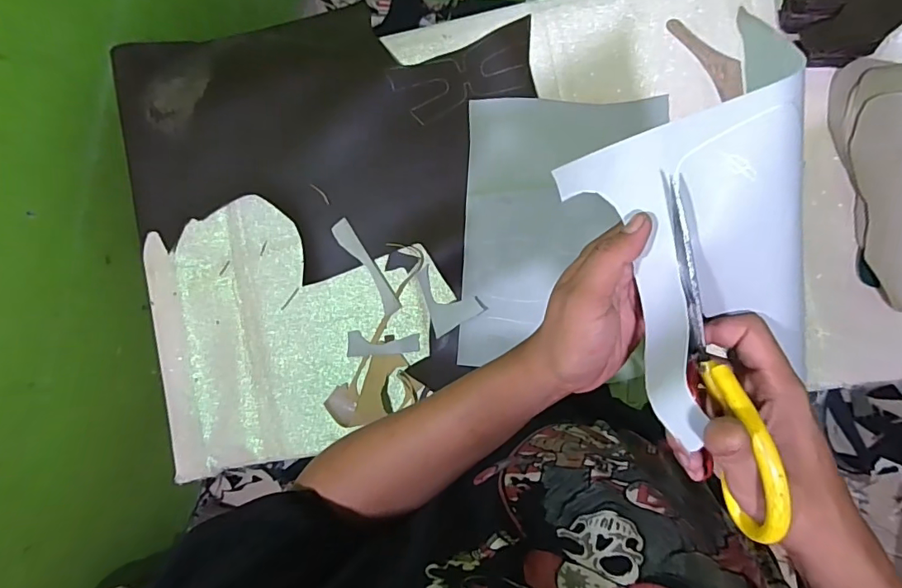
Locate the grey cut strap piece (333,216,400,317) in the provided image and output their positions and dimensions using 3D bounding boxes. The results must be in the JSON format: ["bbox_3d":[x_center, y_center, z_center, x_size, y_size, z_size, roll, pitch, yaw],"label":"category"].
[{"bbox_3d":[-0.127,-0.040,0.746,0.028,0.004,0.157,-32,88,3],"label":"grey cut strap piece"}]

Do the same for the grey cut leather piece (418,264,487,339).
[{"bbox_3d":[-0.008,0.001,0.733,0.081,0.004,0.099,-31,81,13],"label":"grey cut leather piece"}]

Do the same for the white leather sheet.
[{"bbox_3d":[0.155,-0.021,0.297,0.121,0.064,0.186,-18,87,7],"label":"white leather sheet"}]

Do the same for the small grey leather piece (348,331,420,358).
[{"bbox_3d":[-0.101,0.073,0.746,0.109,0.005,0.038,-4,84,9],"label":"small grey leather piece"}]

